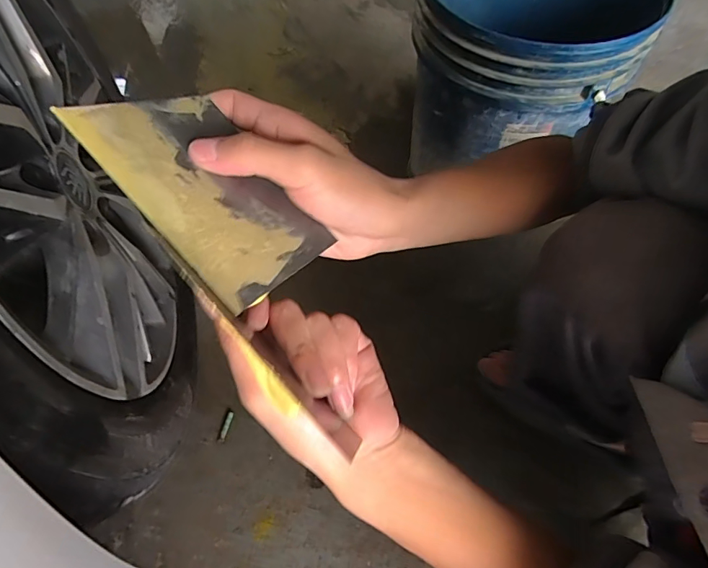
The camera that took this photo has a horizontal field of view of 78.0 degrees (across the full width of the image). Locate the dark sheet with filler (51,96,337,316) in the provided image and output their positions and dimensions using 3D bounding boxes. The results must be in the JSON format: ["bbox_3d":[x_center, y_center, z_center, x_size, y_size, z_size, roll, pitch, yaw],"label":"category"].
[{"bbox_3d":[-0.076,-0.051,0.228,0.127,0.004,0.072,47,53,3],"label":"dark sheet with filler"}]

